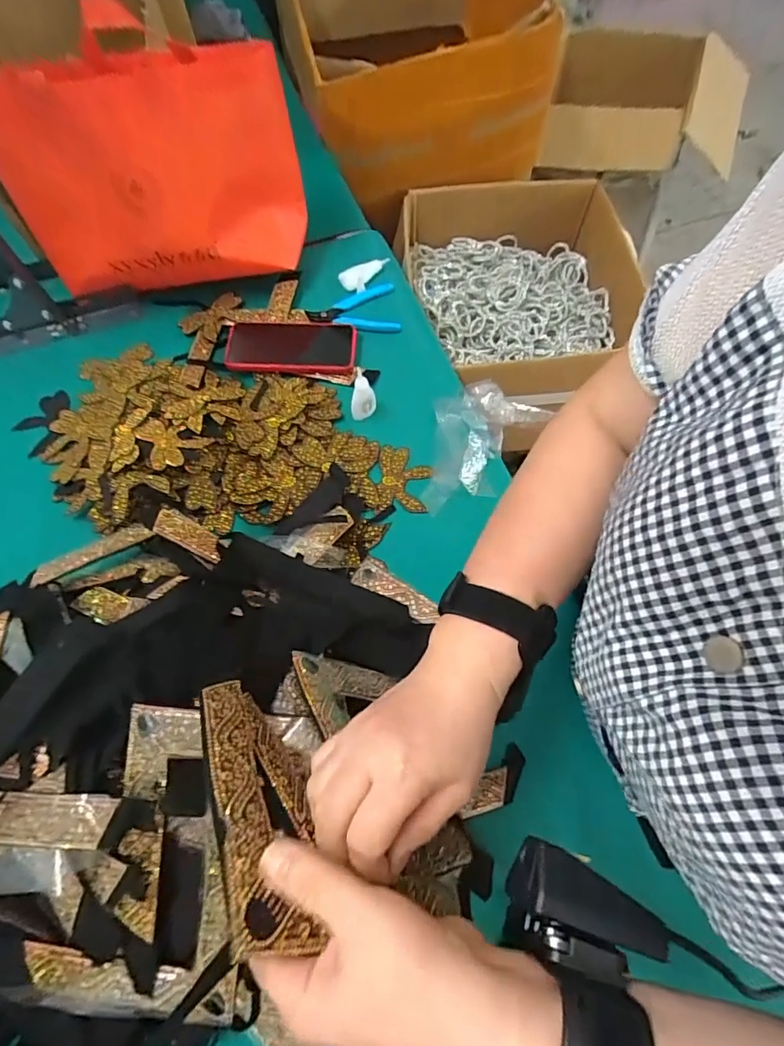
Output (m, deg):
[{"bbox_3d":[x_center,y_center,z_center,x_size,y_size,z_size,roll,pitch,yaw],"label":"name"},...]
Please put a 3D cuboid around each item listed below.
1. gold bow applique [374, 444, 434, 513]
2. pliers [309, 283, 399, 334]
[{"bbox_3d":[0.014,-0.052,0.592,0.062,0.007,0.081,6,65,5],"label":"gold bow applique"},{"bbox_3d":[-0.054,-0.289,0.688,0.120,0.009,0.083,-7,64,-2],"label":"pliers"}]

